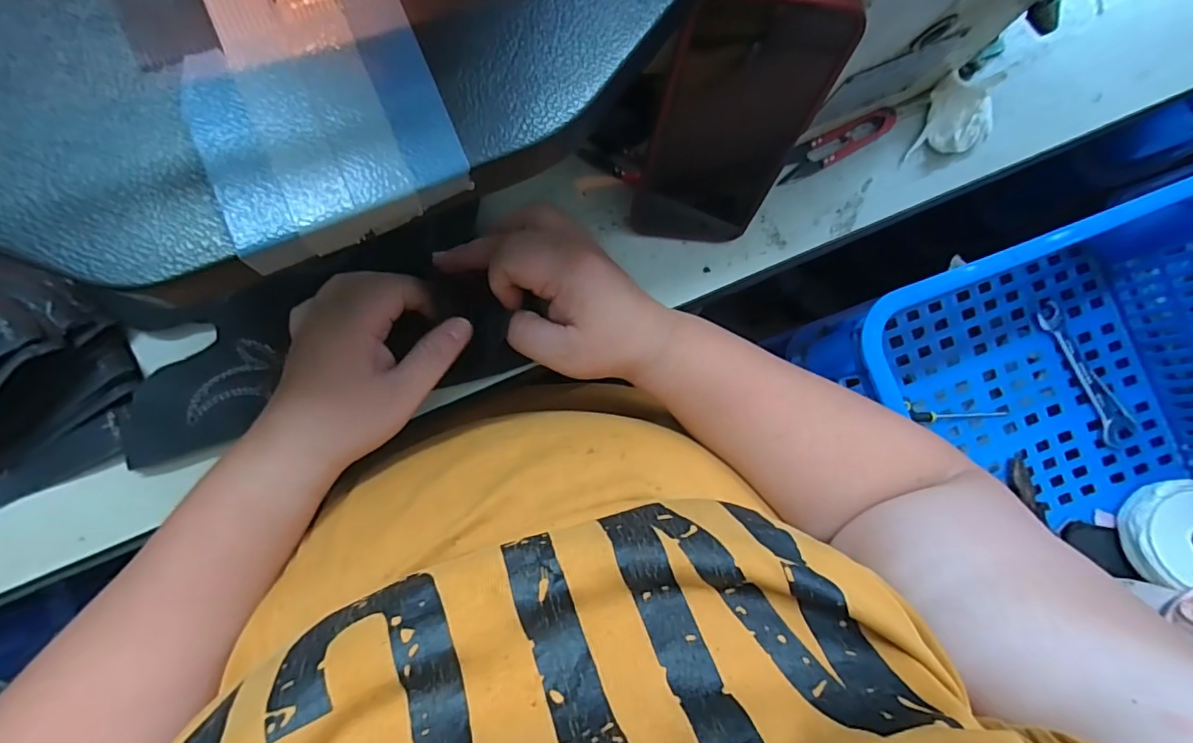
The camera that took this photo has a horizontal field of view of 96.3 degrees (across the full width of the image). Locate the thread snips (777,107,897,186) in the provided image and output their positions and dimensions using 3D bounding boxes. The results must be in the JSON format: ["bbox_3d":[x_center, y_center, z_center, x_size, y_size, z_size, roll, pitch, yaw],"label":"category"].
[{"bbox_3d":[0.178,-0.168,0.395,0.096,0.011,0.023,-26,87,-7],"label":"thread snips"}]

